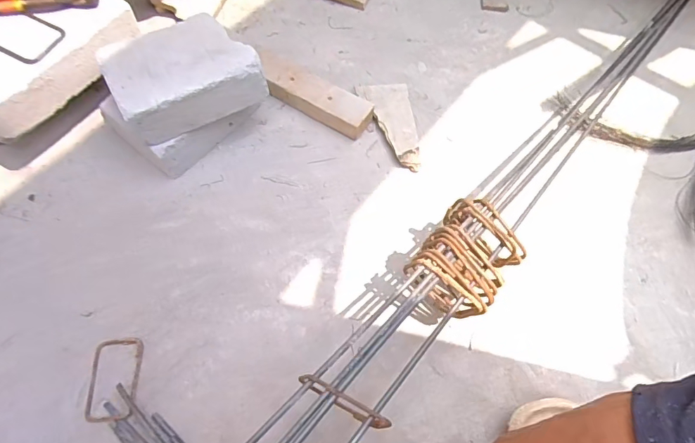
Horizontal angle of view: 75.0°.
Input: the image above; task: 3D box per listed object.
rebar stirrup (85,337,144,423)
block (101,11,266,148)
[{"bbox_3d":[-0.298,0.200,0.577,0.063,0.010,0.101,-3,63,-3],"label":"rebar stirrup"},{"bbox_3d":[-0.238,-0.212,0.651,0.197,0.079,0.145,-29,68,-15],"label":"block"}]

